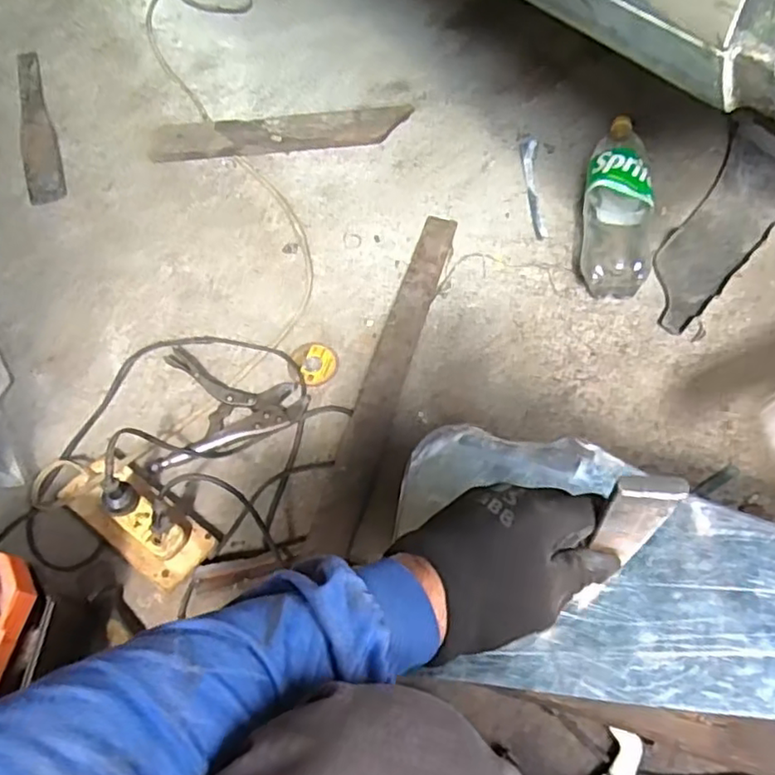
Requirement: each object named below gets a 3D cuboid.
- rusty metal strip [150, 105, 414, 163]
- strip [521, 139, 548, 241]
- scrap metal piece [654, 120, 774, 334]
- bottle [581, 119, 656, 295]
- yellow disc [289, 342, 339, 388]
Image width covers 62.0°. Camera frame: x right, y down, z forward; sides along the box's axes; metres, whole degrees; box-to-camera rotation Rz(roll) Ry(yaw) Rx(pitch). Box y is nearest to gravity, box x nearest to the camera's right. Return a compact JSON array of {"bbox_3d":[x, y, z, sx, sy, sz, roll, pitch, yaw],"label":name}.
[{"bbox_3d":[-0.184,-0.437,1.106,0.436,0.023,0.091,-3,61,-1],"label":"rusty metal strip"},{"bbox_3d":[0.234,-0.322,1.035,0.025,0.018,0.200,1,60,2],"label":"strip"},{"bbox_3d":[0.524,-0.255,0.989,0.126,0.015,0.433,29,65,17],"label":"scrap metal piece"},{"bbox_3d":[0.351,-0.284,0.969,0.102,0.085,0.331,11,61,8],"label":"bottle"},{"bbox_3d":[-0.103,-0.032,0.902,0.066,0.006,0.065,-1,60,1],"label":"yellow disc"}]

